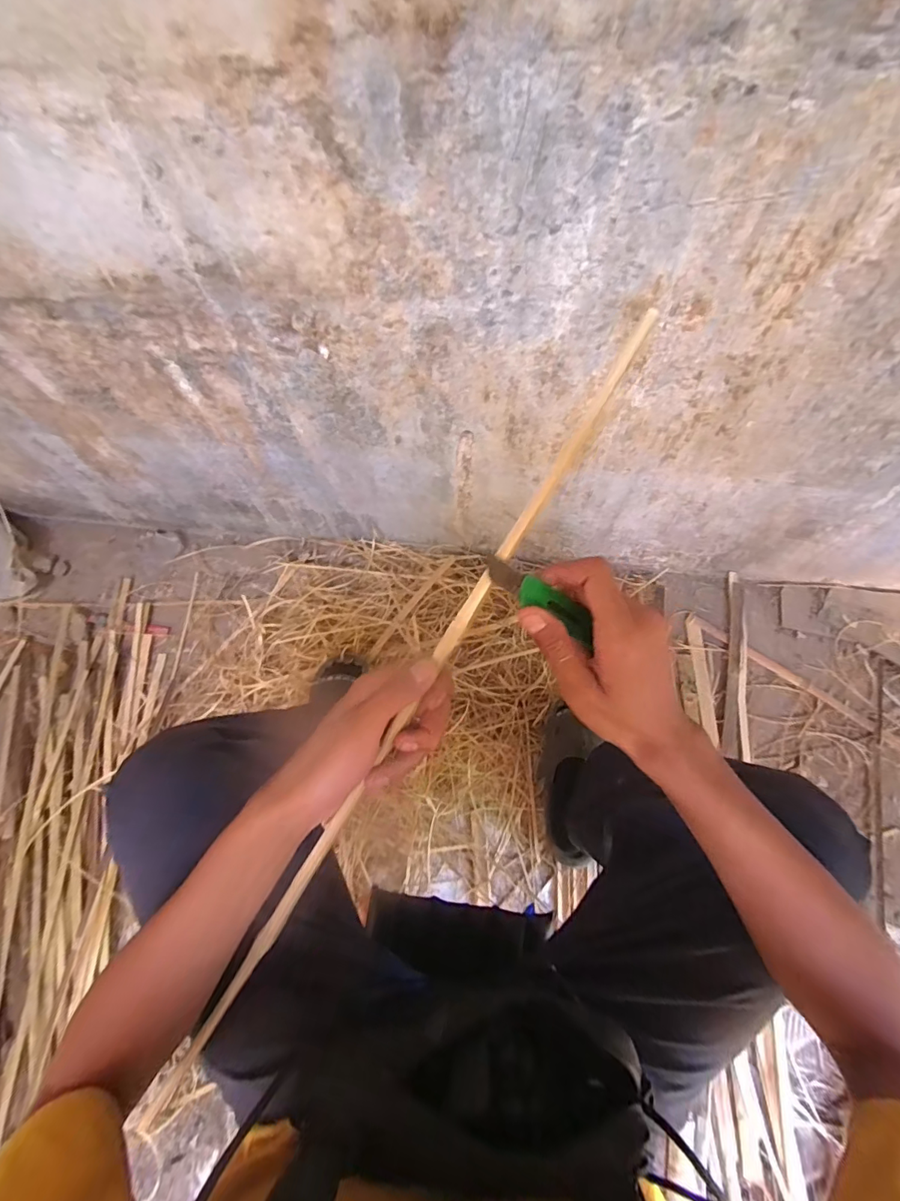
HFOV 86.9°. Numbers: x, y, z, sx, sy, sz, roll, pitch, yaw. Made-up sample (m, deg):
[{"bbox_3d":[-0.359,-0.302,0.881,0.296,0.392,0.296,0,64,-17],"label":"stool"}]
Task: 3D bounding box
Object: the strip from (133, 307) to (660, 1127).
[{"bbox_3d":[-0.035,0.082,0.328,0.012,0.010,0.590,34,100,15],"label":"strip"}]

